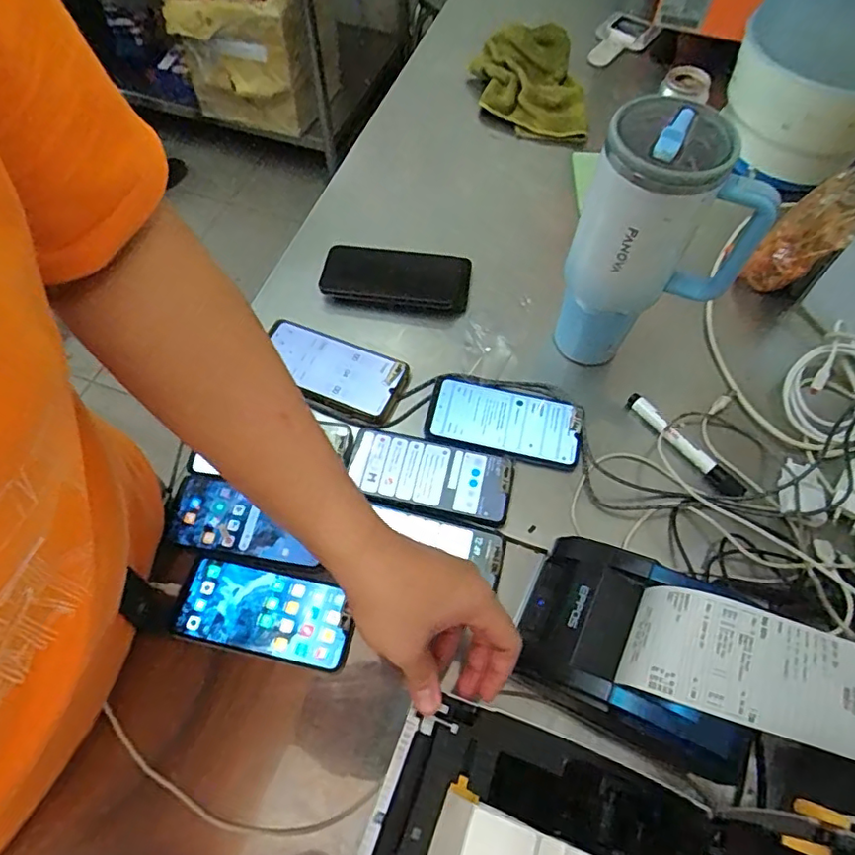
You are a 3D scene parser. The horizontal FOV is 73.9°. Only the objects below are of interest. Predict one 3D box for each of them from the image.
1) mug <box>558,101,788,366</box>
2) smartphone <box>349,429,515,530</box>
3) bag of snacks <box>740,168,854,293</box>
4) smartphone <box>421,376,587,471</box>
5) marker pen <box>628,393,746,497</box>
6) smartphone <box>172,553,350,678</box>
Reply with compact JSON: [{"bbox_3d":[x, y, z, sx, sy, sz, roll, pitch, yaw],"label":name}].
[{"bbox_3d":[0.200,-0.149,0.527,0.140,0.251,0.092,37,68,19],"label":"mug"},{"bbox_3d":[0.002,0.050,0.572,0.162,0.011,0.071,12,62,8],"label":"smartphone"},{"bbox_3d":[0.418,-0.216,0.604,0.033,0.180,0.065,8,60,-18],"label":"bag of snacks"},{"bbox_3d":[0.080,-0.006,0.595,0.158,0.009,0.076,12,62,8],"label":"smartphone"},{"bbox_3d":[0.262,0.016,0.581,0.019,0.016,0.142,-36,67,-17],"label":"marker pen"},{"bbox_3d":[-0.148,0.170,0.517,0.161,0.012,0.072,12,62,8],"label":"smartphone"}]

